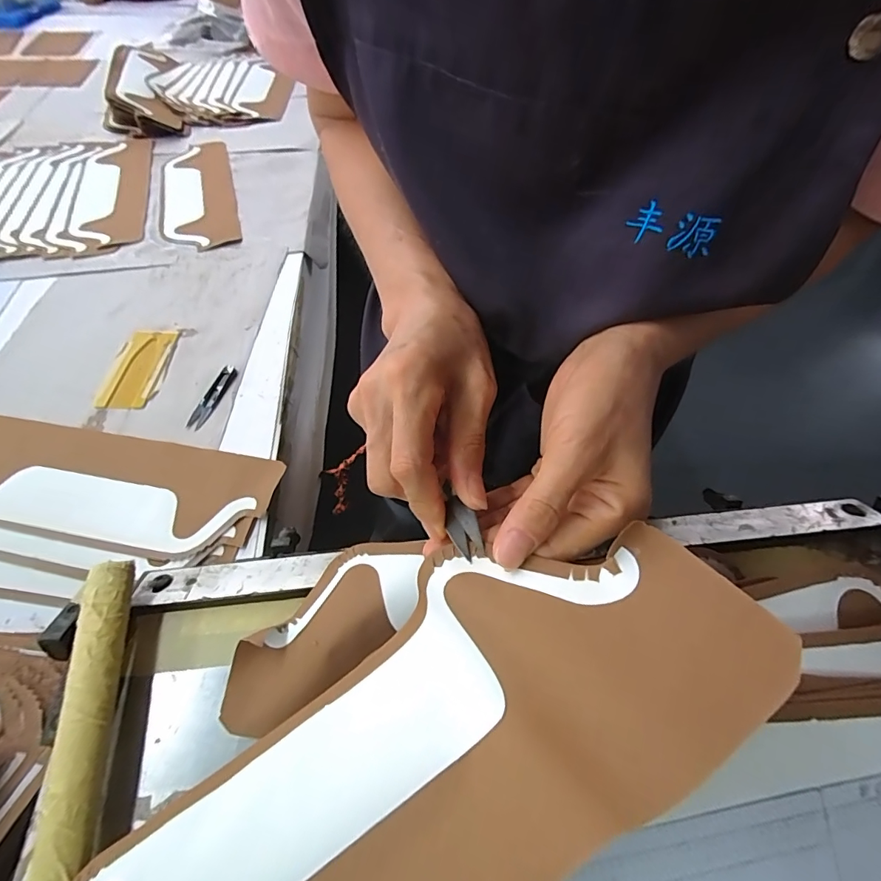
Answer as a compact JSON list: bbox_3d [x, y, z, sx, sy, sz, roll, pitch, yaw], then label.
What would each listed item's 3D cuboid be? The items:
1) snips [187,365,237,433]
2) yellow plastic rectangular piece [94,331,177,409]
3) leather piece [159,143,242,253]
[{"bbox_3d":[-0.292,-0.056,0.582,0.022,0.006,0.099,11,57,10],"label":"snips"},{"bbox_3d":[-0.412,-0.099,0.616,0.072,0.005,0.140,-1,56,2],"label":"yellow plastic rectangular piece"},{"bbox_3d":[-0.470,-0.477,0.881,0.132,0.008,0.404,-16,56,-11],"label":"leather piece"}]

